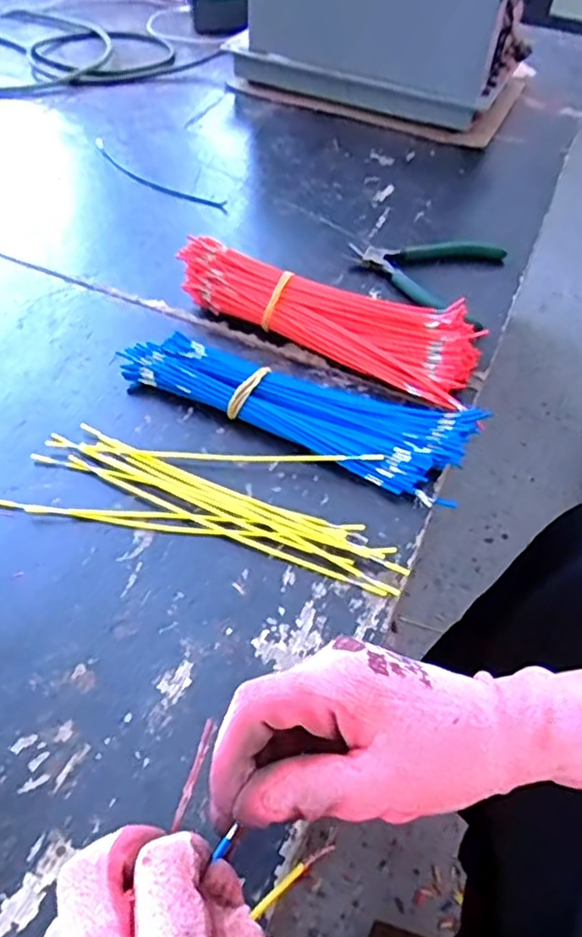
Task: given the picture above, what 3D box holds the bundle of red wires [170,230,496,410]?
[{"bbox_3d":[0.025,-0.120,0.530,0.252,0.045,0.086,19,52,11],"label":"bundle of red wires"}]

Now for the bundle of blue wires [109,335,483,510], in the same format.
[{"bbox_3d":[0.004,-0.053,0.486,0.256,0.026,0.084,22,53,13],"label":"bundle of blue wires"}]

